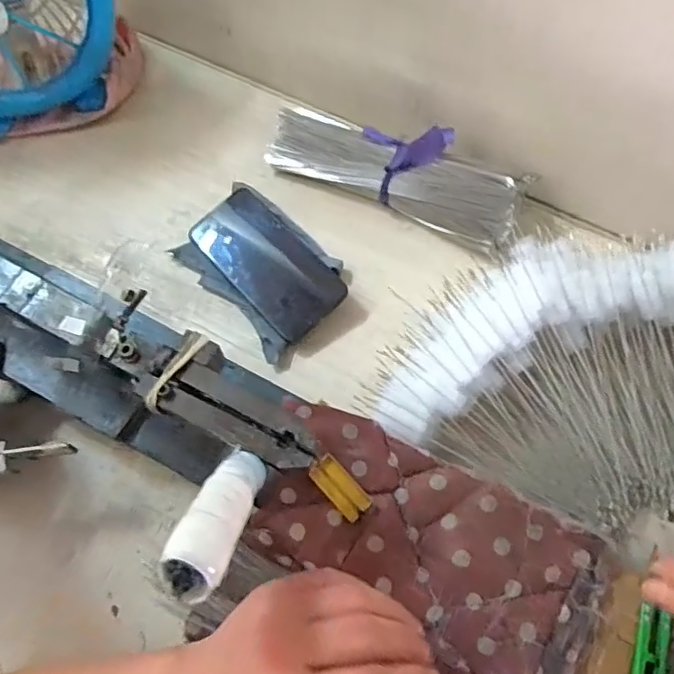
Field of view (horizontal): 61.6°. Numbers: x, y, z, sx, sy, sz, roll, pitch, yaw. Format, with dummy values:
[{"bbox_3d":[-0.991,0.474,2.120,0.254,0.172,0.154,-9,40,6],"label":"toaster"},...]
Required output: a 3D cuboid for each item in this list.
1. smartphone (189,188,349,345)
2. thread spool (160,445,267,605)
[{"bbox_3d":[-0.068,-0.074,0.549,0.078,0.016,0.162,-43,73,-5],"label":"smartphone"},{"bbox_3d":[-0.052,0.077,0.264,0.025,0.097,0.024,3,110,8],"label":"thread spool"}]

